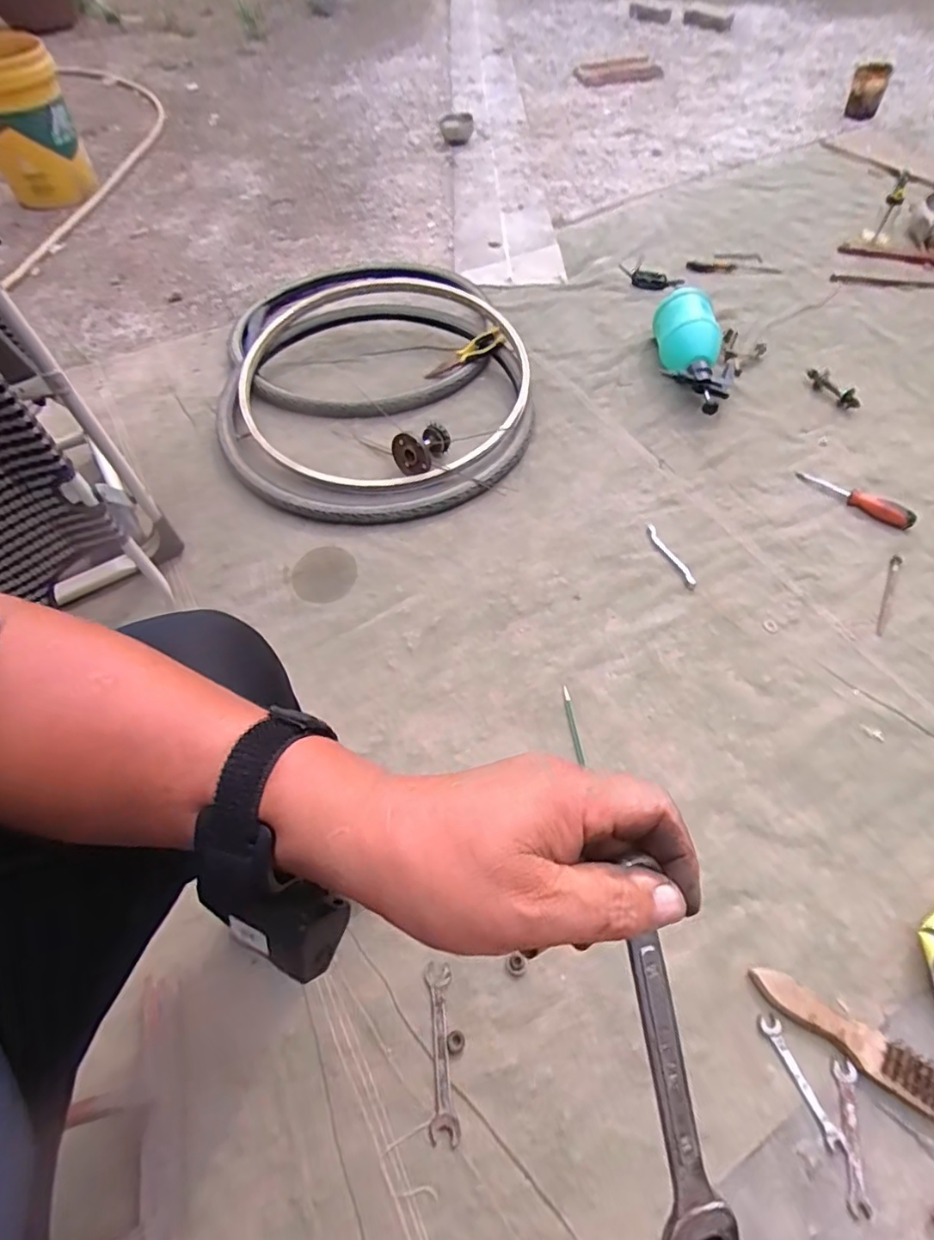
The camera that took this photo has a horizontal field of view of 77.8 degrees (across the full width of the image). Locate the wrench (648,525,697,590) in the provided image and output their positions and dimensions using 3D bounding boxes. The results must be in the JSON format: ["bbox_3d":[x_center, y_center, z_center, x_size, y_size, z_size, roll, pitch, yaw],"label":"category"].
[{"bbox_3d":[0.352,-0.111,0.997,0.025,0.010,0.141,-24,60,-10],"label":"wrench"}]

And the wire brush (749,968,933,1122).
[{"bbox_3d":[0.433,0.455,0.606,0.257,0.029,0.049,31,66,20],"label":"wire brush"}]

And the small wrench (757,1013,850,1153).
[{"bbox_3d":[0.350,0.484,0.608,0.022,0.010,0.121,-21,60,-9],"label":"small wrench"}]

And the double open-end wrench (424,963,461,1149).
[{"bbox_3d":[-0.028,0.463,0.624,0.029,0.011,0.155,-6,59,0],"label":"double open-end wrench"}]

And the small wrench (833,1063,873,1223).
[{"bbox_3d":[0.388,0.522,0.585,0.022,0.012,0.119,8,60,9],"label":"small wrench"}]

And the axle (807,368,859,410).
[{"bbox_3d":[0.750,-0.474,1.187,0.035,0.032,0.124,-22,60,-9],"label":"axle"}]

